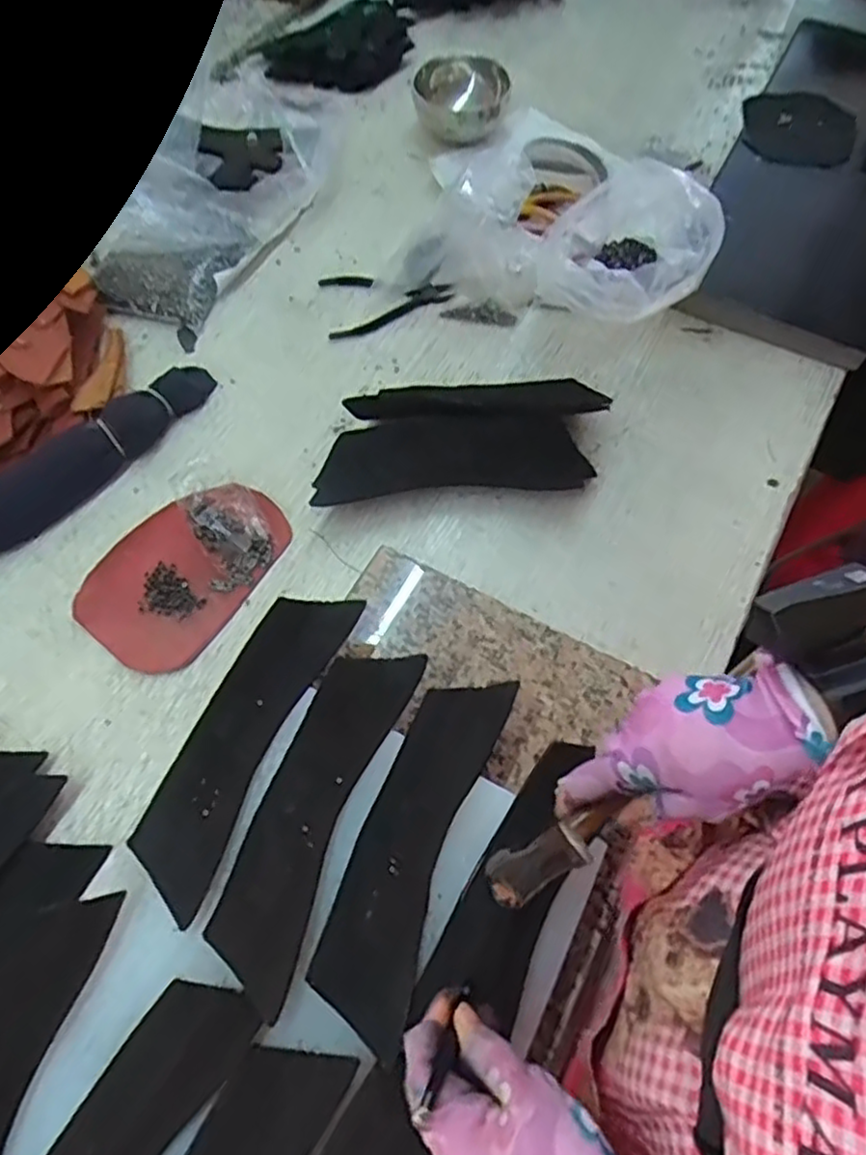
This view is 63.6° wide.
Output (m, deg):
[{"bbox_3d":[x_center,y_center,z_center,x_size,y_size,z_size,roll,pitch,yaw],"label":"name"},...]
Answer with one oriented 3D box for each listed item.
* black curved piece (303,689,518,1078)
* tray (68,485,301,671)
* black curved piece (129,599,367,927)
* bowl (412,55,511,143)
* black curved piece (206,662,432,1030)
[{"bbox_3d":[-0.012,0.173,0.468,0.064,0.009,0.232,22,65,1],"label":"black curved piece"},{"bbox_3d":[-0.225,-0.013,0.626,0.127,0.030,0.187,33,68,14],"label":"tray"},{"bbox_3d":[-0.134,0.109,0.500,0.063,0.010,0.234,26,65,2],"label":"black curved piece"},{"bbox_3d":[0.033,-0.596,0.883,0.113,0.077,0.113,0,64,0],"label":"bowl"},{"bbox_3d":[-0.080,0.154,0.476,0.064,0.010,0.232,20,66,9],"label":"black curved piece"}]

